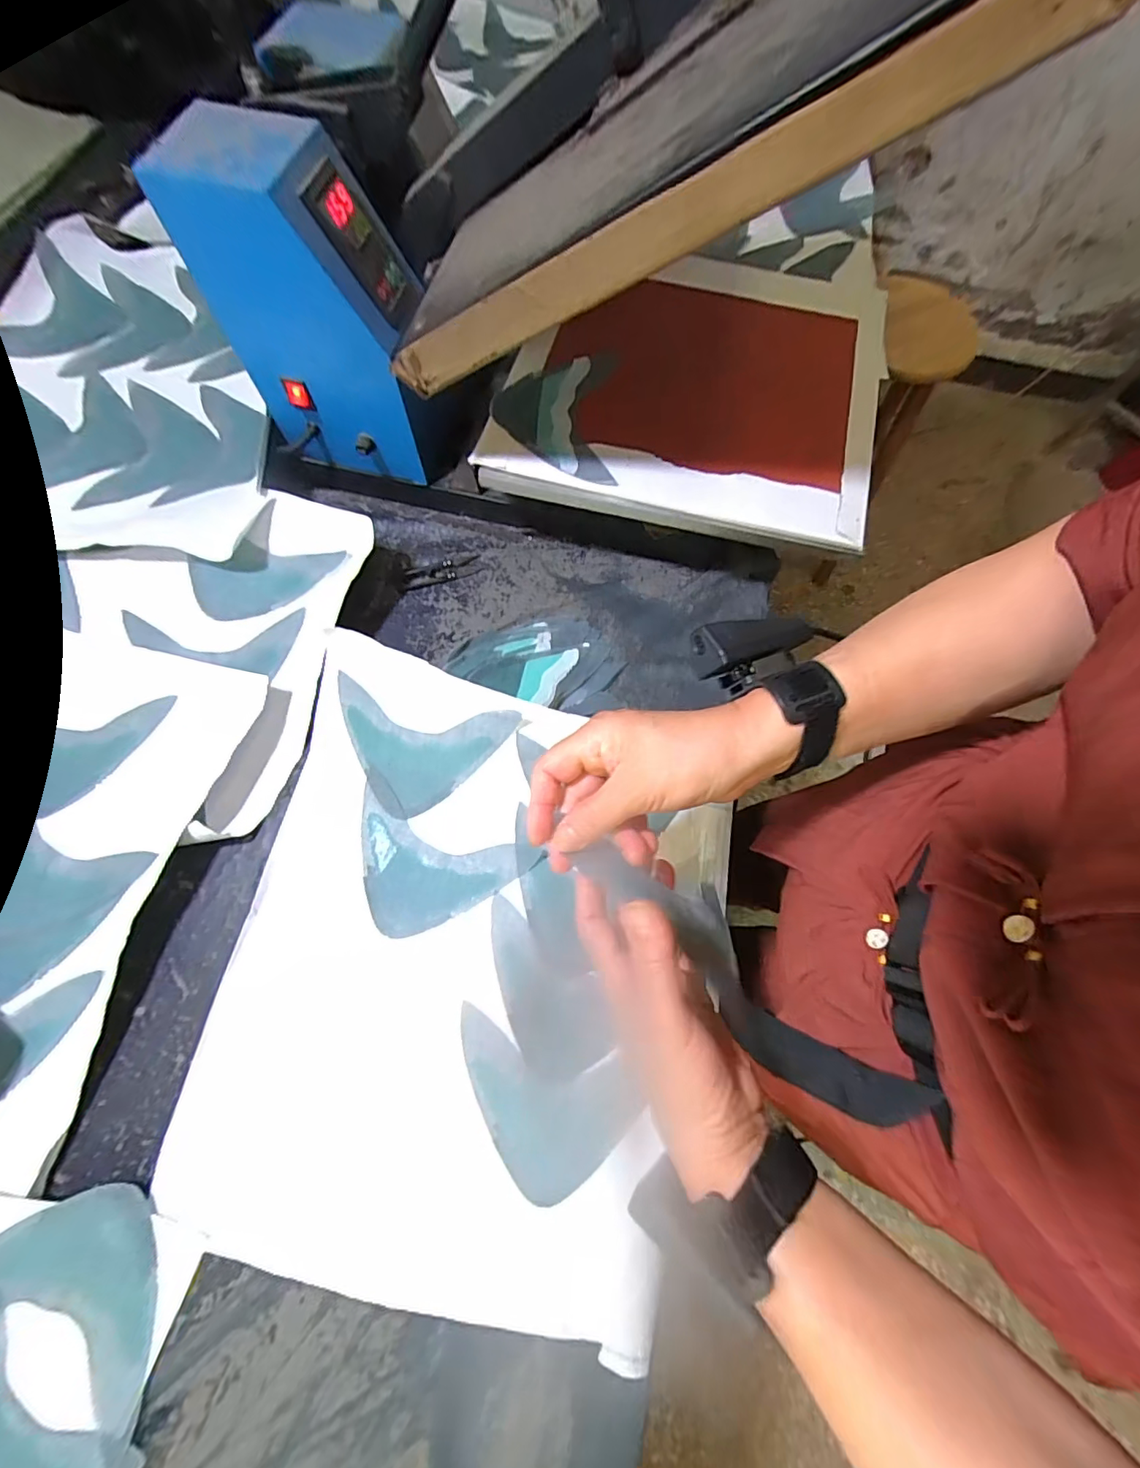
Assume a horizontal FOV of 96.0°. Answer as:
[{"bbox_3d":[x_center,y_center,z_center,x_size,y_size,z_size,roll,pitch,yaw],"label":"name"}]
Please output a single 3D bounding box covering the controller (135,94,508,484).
[{"bbox_3d":[-0.222,-0.402,0.503,0.200,0.238,0.123,14,70,3],"label":"controller"}]

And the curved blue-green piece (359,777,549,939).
[{"bbox_3d":[-0.133,0.133,0.485,0.175,0.009,0.115,21,70,5],"label":"curved blue-green piece"}]

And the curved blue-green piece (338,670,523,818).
[{"bbox_3d":[-0.152,0.020,0.503,0.181,0.004,0.119,14,93,8],"label":"curved blue-green piece"}]

